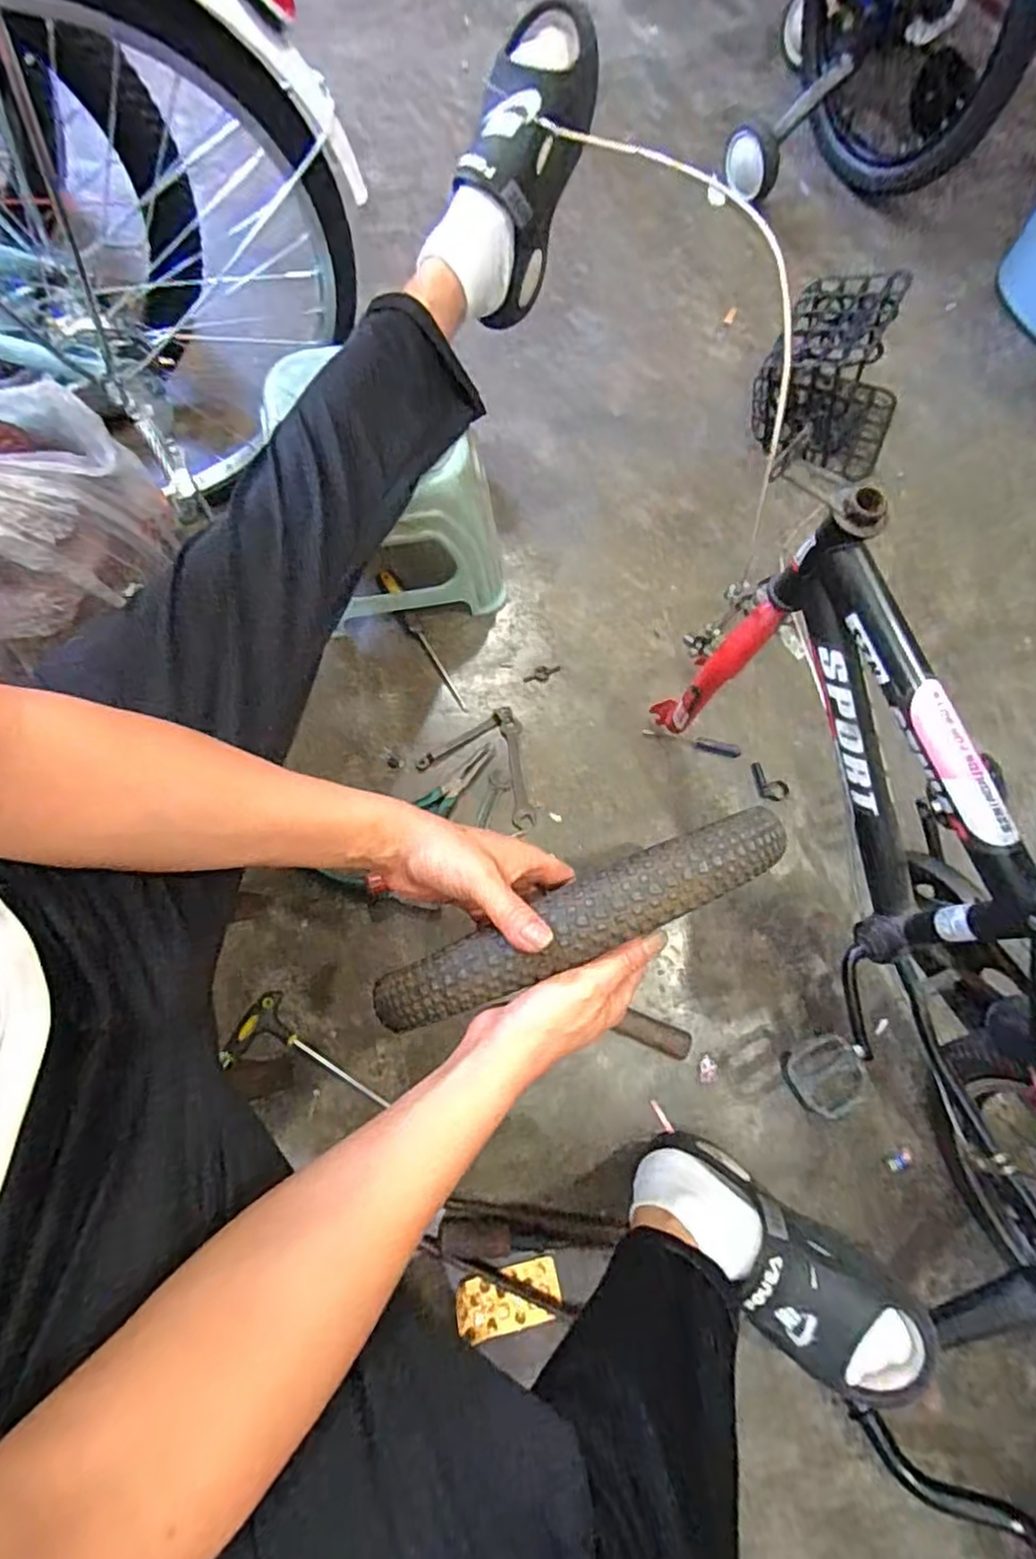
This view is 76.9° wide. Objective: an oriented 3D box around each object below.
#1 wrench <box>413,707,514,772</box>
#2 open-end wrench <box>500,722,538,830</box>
[{"bbox_3d":[-0.069,-0.054,0.851,0.143,0.004,0.022,-32,75,-9],"label":"wrench"},{"bbox_3d":[0.000,-0.008,0.841,0.028,0.004,0.142,-7,73,-2],"label":"open-end wrench"}]

